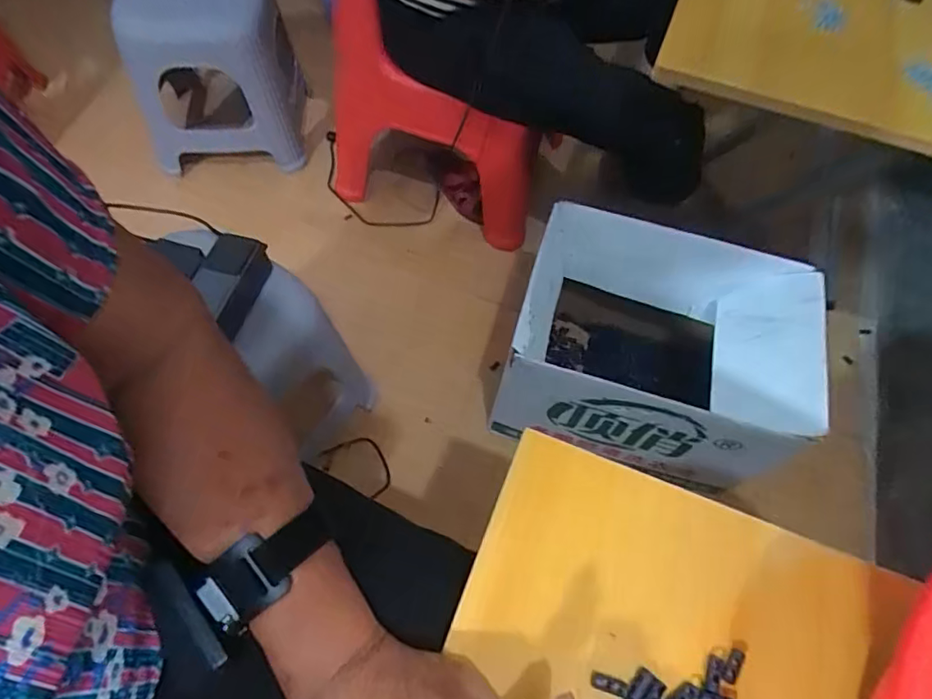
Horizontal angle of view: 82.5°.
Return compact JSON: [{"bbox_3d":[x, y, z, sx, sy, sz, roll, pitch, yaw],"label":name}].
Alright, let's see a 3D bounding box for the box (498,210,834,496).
[{"bbox_3d":[0.285,0.005,0.863,0.417,0.273,0.315,15,62,4],"label":"box"}]

